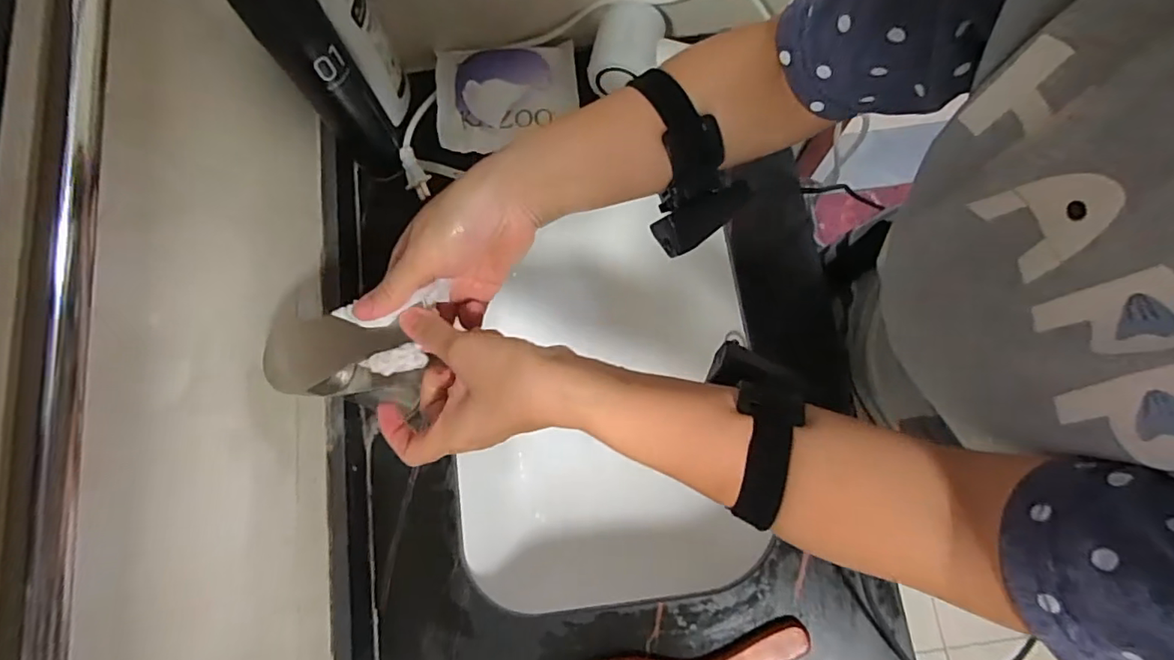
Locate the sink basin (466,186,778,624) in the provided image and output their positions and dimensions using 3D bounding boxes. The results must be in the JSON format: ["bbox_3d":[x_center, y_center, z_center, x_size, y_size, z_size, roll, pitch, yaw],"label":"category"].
[{"bbox_3d":[0.024,0.058,0.608,0.281,0.115,0.417,2,76,2],"label":"sink basin"}]

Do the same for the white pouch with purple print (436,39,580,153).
[{"bbox_3d":[-0.082,-0.245,0.578,0.144,0.040,0.124,-5,76,1],"label":"white pouch with purple print"}]

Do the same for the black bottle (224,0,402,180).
[{"bbox_3d":[-0.214,-0.209,0.480,0.057,0.241,0.048,-37,78,-7],"label":"black bottle"}]

